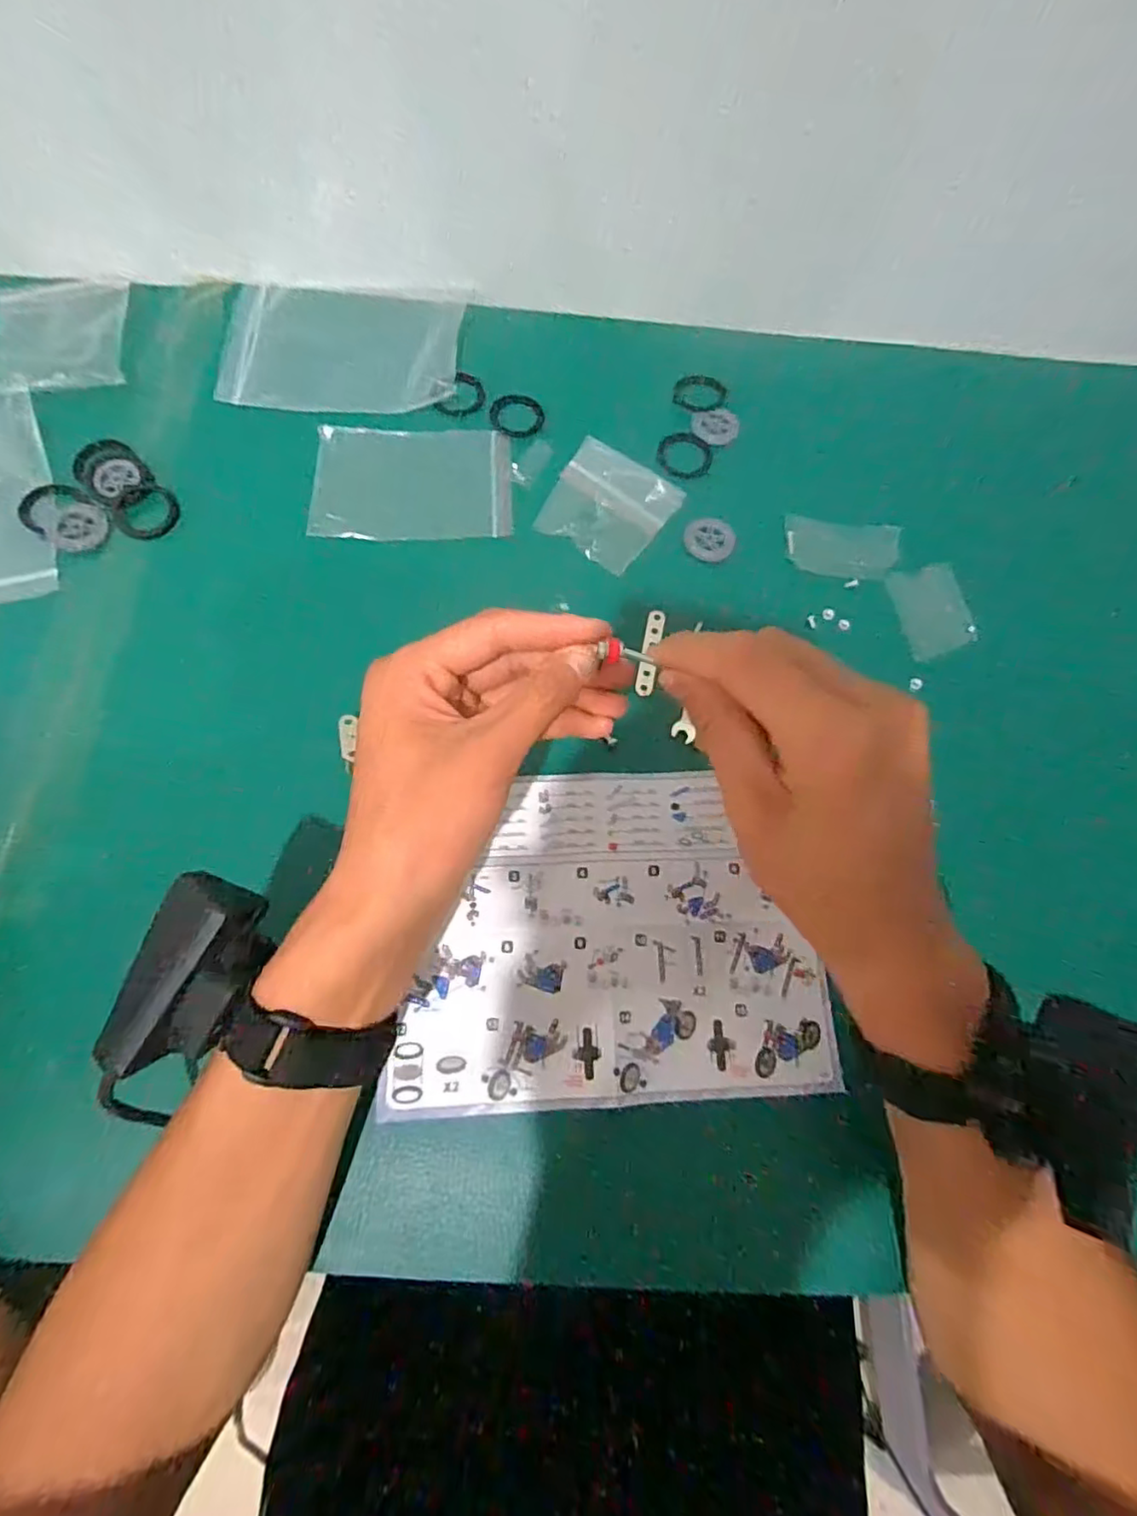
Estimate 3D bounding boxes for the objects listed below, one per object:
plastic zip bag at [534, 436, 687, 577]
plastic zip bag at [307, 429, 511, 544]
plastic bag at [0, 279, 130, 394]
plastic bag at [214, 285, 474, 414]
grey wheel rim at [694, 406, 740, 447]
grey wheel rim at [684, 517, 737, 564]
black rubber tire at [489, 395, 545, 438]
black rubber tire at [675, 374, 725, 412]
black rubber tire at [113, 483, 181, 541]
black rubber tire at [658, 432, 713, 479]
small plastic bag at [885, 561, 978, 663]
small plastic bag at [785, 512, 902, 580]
[{"bbox_3d":[0.025,-0.165,0.402,0.075,0.020,0.074,32,74,8],"label":"plastic zip bag"},{"bbox_3d":[-0.102,-0.181,0.410,0.127,0.007,0.083,-2,77,-4],"label":"plastic zip bag"},{"bbox_3d":[-0.354,-0.295,0.429,0.083,0.009,0.116,-9,68,-11],"label":"plastic bag"},{"bbox_3d":[-0.159,-0.302,0.442,0.162,0.009,0.124,2,72,-2],"label":"plastic bag"},{"bbox_3d":[0.103,-0.234,0.438,0.031,0.010,0.027,-12,73,-6],"label":"grey wheel rim"},{"bbox_3d":[0.092,-0.142,0.404,0.032,0.008,0.027,14,72,2],"label":"grey wheel rim"},{"bbox_3d":[-0.035,-0.241,0.436,0.038,0.004,0.037,1,72,-2],"label":"black rubber tire"},{"bbox_3d":[0.095,-0.263,0.447,0.037,0.006,0.036,1,72,-2],"label":"black rubber tire"},{"bbox_3d":[-0.271,-0.159,0.398,0.038,0.005,0.039,-36,77,-13],"label":"black rubber tire"},{"bbox_3d":[0.081,-0.209,0.430,0.037,0.007,0.043,3,72,-1],"label":"black rubber tire"},{"bbox_3d":[0.233,-0.094,0.396,0.042,0.004,0.060,-9,75,2],"label":"small plastic bag"},{"bbox_3d":[0.182,-0.139,0.411,0.075,0.005,0.040,7,72,0],"label":"small plastic bag"}]

